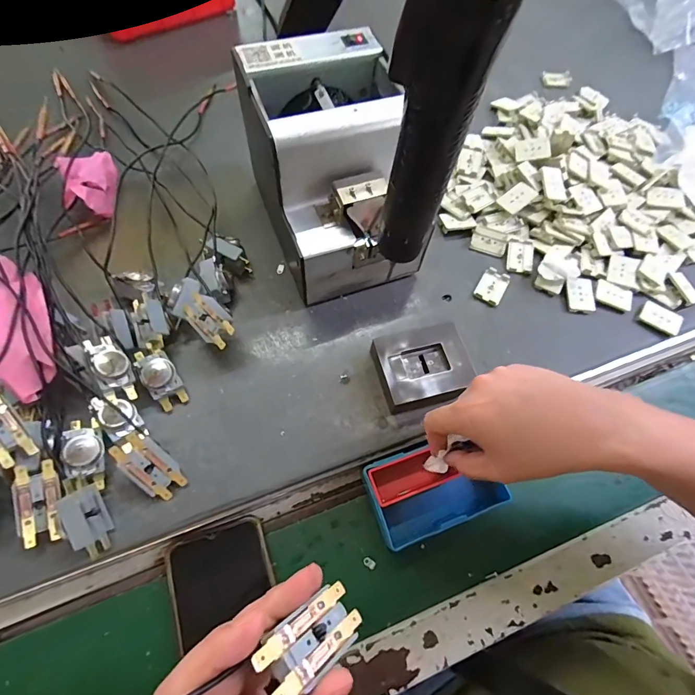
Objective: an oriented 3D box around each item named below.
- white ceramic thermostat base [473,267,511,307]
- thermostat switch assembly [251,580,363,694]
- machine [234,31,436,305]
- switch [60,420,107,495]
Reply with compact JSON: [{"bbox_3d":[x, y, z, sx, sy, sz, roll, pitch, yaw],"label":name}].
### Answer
[{"bbox_3d":[0.154,-0.065,0.422,0.026,0.006,0.043,31,68,9],"label":"white ceramic thermostat base"},{"bbox_3d":[-0.015,0.133,0.184,0.011,0.059,0.026,-34,72,31],"label":"thermostat switch assembly"},{"bbox_3d":[-0.015,-0.158,0.372,0.131,0.150,0.178,-20,68,-12],"label":"machine"},{"bbox_3d":[-0.206,0.083,0.313,0.025,0.019,0.057,-16,69,-11],"label":"switch"}]

